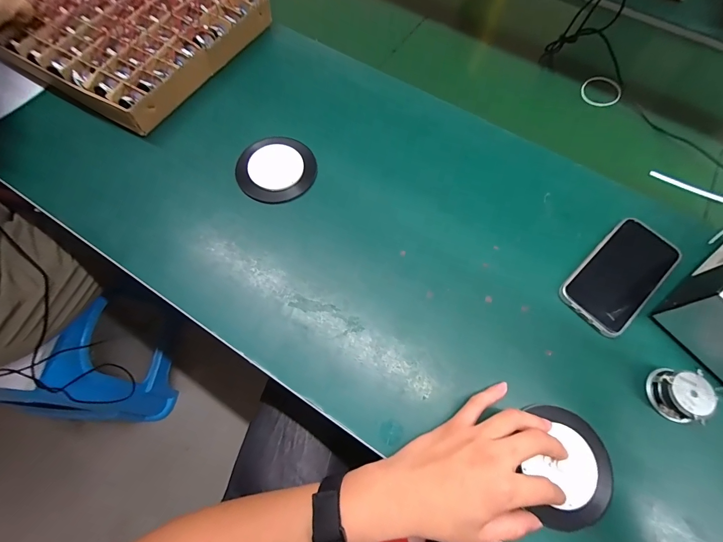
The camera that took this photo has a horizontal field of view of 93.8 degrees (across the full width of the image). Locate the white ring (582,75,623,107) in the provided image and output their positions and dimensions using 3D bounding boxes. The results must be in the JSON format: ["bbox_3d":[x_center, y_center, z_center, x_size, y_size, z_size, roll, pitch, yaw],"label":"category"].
[{"bbox_3d":[0.374,-0.280,0.528,0.052,0.007,0.056,-2,81,13],"label":"white ring"}]

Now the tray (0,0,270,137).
[{"bbox_3d":[-0.396,-0.406,0.513,0.441,0.036,0.296,32,70,9],"label":"tray"}]

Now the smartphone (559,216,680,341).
[{"bbox_3d":[0.295,0.003,0.386,0.149,0.012,0.076,-40,76,-16],"label":"smartphone"}]

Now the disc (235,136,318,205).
[{"bbox_3d":[-0.109,-0.132,0.431,0.097,0.013,0.093,1,69,-3],"label":"disc"}]

